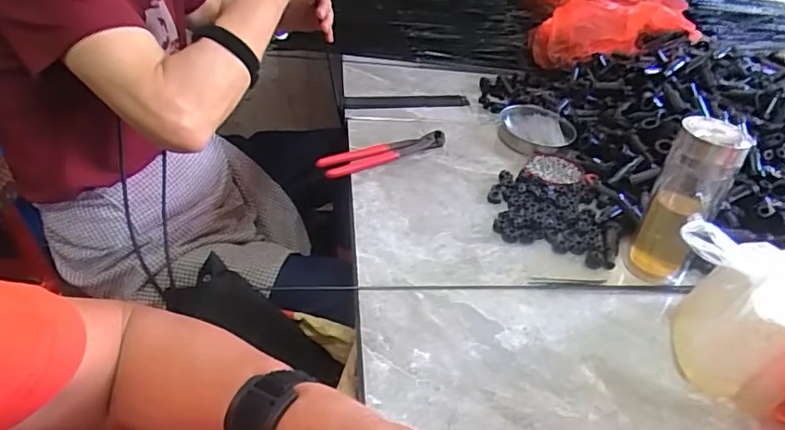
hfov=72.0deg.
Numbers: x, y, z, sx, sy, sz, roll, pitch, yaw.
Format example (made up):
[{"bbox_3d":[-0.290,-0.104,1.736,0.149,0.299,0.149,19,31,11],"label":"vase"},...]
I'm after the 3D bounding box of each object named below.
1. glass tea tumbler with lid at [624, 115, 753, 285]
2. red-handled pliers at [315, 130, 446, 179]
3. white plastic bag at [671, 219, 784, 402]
[{"bbox_3d":[0.314,-0.015,0.578,0.062,0.175,0.068,28,42,29],"label":"glass tea tumbler with lid"},{"bbox_3d":[-0.009,-0.086,0.774,0.202,0.021,0.039,-17,42,-27],"label":"red-handled pliers"},{"bbox_3d":[0.312,0.070,0.467,0.093,0.170,0.114,-17,42,-27],"label":"white plastic bag"}]

